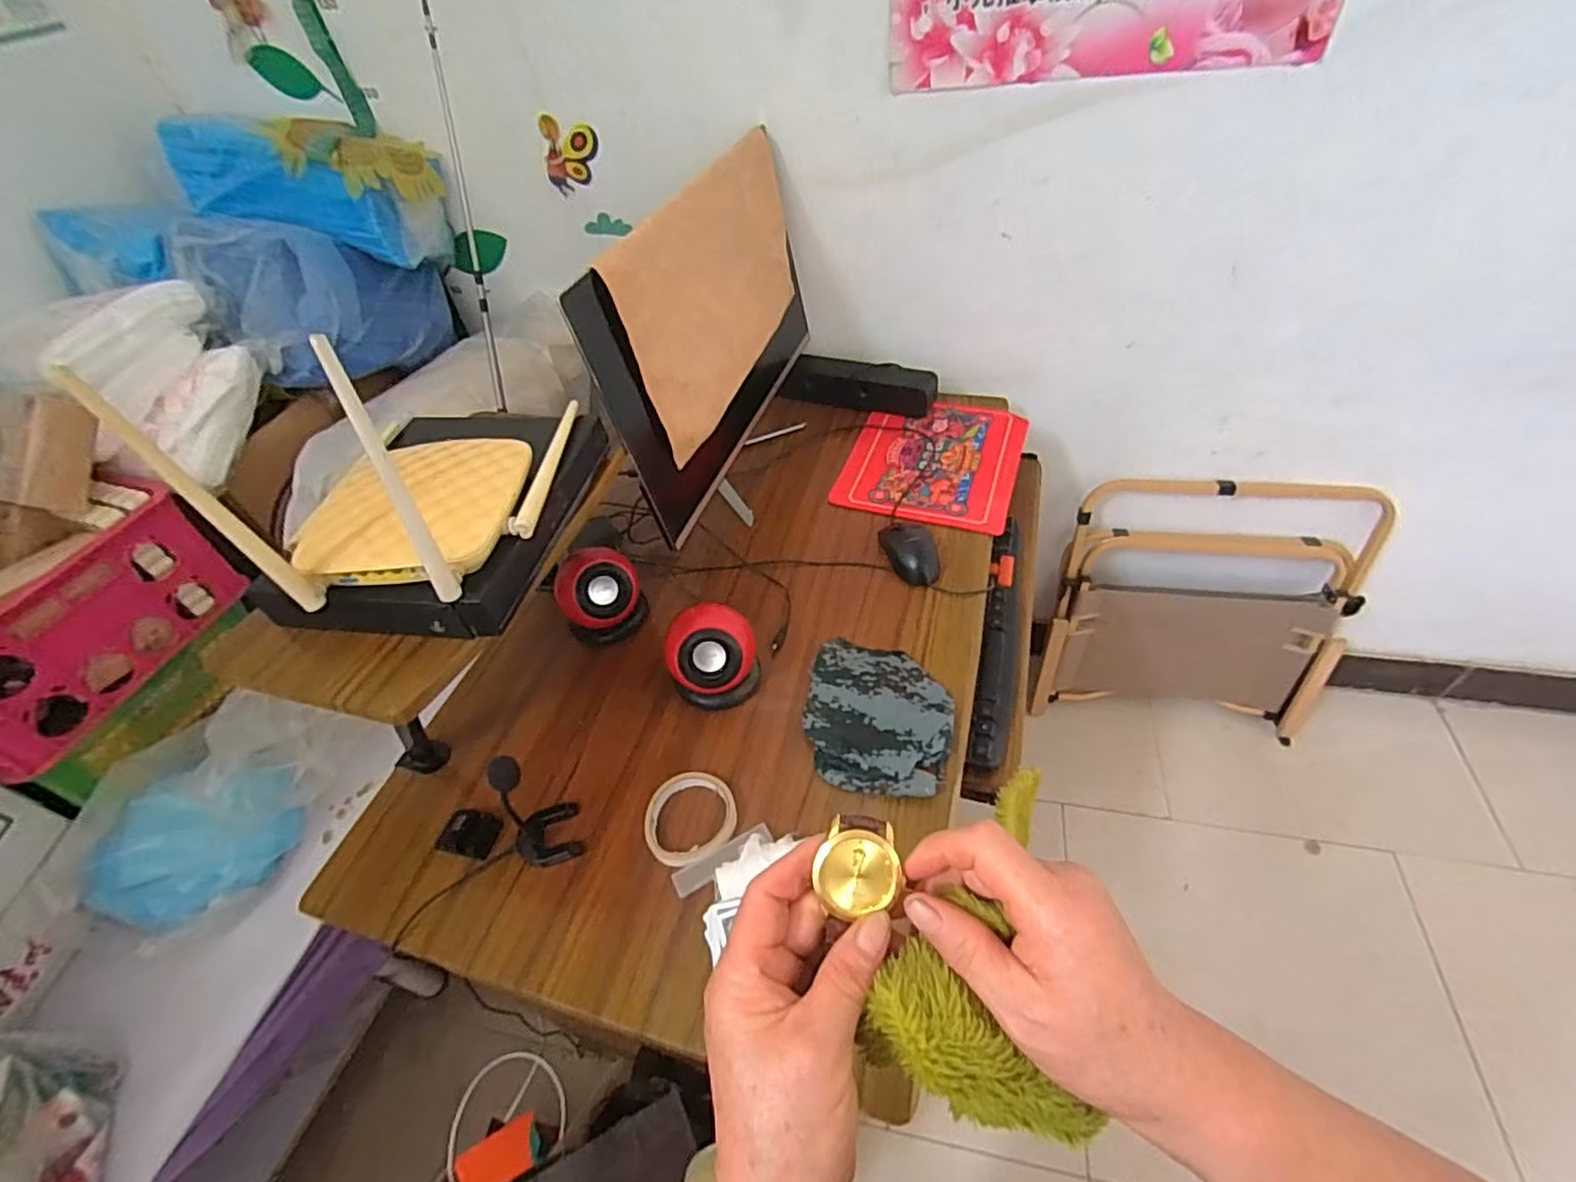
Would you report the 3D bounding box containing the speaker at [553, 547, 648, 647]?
[{"bbox_3d":[-0.237,0.001,0.839,0.100,0.095,0.100,-26,51,-16],"label":"speaker"}]

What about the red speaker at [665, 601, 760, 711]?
[{"bbox_3d":[-0.084,0.071,0.752,0.106,0.090,0.090,-14,49,-6],"label":"red speaker"}]

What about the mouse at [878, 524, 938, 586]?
[{"bbox_3d":[0.162,-0.057,0.892,0.068,0.035,0.112,-11,49,-3],"label":"mouse"}]

